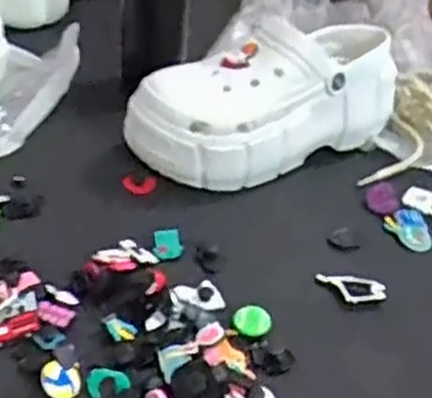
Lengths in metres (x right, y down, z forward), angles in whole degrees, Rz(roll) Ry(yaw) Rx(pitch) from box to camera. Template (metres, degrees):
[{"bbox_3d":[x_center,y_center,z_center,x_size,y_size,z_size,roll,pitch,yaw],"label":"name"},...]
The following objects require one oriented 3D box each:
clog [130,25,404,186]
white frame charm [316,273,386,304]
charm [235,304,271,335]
[{"bbox_3d":[0.051,-0.088,0.640,0.239,0.100,0.091,-20,43,-31],"label":"clog"},{"bbox_3d":[0.094,0.063,0.524,0.049,0.004,0.022,7,46,17],"label":"white frame charm"},{"bbox_3d":[0.024,0.081,0.490,0.022,0.011,0.020,4,36,-3],"label":"charm"}]

